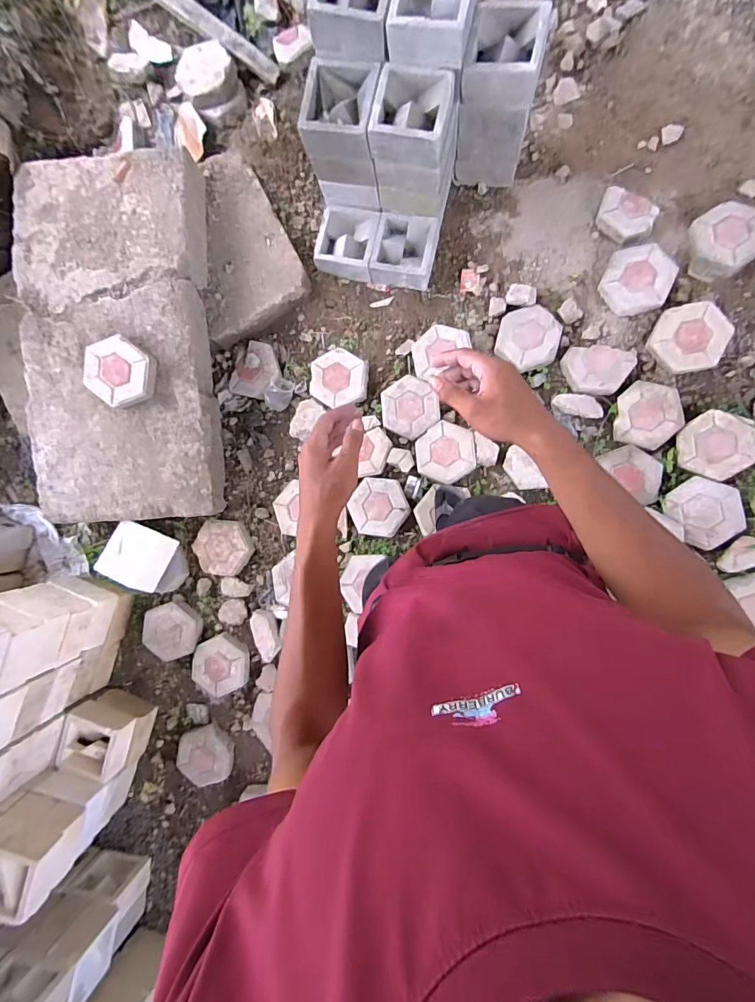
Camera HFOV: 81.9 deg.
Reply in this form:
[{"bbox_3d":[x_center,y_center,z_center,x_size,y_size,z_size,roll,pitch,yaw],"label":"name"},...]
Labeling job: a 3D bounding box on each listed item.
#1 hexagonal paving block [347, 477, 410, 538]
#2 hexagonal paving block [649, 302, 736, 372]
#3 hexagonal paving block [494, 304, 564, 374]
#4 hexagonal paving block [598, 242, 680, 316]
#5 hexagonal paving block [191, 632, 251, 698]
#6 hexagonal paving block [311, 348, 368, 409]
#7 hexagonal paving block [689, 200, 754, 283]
[{"bbox_3d":[0.005,0.027,1.525,0.210,0.043,0.220,34,95,7],"label":"hexagonal paving block"},{"bbox_3d":[0.984,-0.514,1.359,0.199,0.066,0.224,-39,85,6],"label":"hexagonal paving block"},{"bbox_3d":[0.509,-0.546,1.470,0.207,0.048,0.222,14,91,9],"label":"hexagonal paving block"},{"bbox_3d":[0.840,-0.711,1.404,0.211,0.071,0.213,15,92,8],"label":"hexagonal paving block"},{"bbox_3d":[-0.574,0.605,1.601,0.211,0.059,0.206,-21,87,8],"label":"hexagonal paving block"},{"bbox_3d":[-0.140,-0.442,1.573,0.229,0.061,0.212,0,89,9],"label":"hexagonal paving block"},{"bbox_3d":[1.116,-0.828,1.376,0.200,0.065,0.235,-1,90,8],"label":"hexagonal paving block"}]

